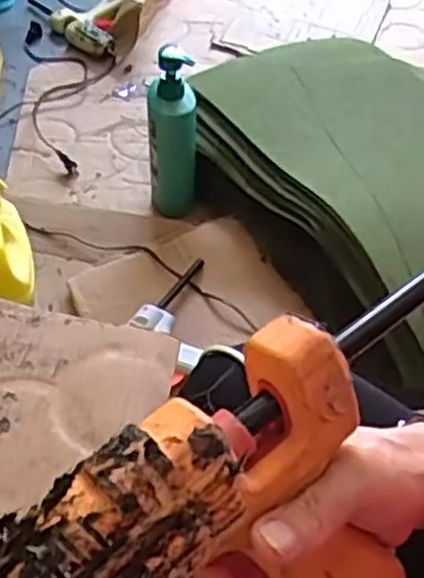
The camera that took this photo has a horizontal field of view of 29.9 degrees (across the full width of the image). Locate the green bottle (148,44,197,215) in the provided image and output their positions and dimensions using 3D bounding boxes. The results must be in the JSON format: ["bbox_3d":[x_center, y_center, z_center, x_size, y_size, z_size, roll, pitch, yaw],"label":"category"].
[{"bbox_3d":[-0.055,-0.211,1.121,0.071,0.259,0.073,1,51,-3],"label":"green bottle"}]

